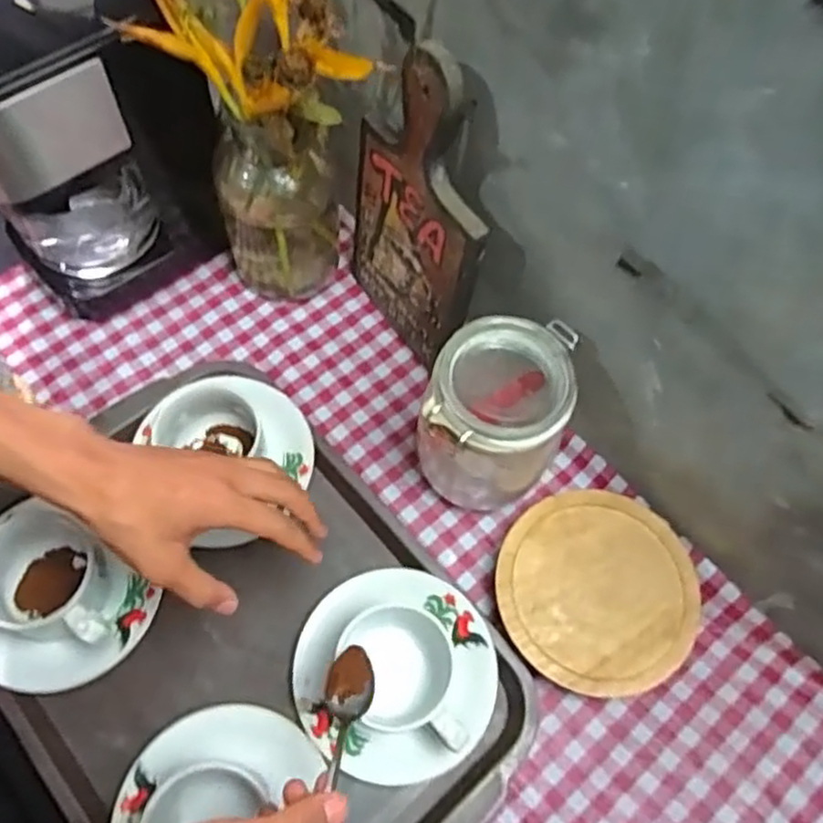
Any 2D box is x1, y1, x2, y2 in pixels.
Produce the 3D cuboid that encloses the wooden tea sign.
[{"bbox_3d":[0.000,-0.149,0.564,0.032,0.294,0.139,-27,69,-15],"label":"wooden tea sign"}]

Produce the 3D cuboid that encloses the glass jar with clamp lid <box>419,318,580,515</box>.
[{"bbox_3d":[0.058,0.008,0.556,0.098,0.152,0.094,1,65,-3],"label":"glass jar with clamp lid"}]

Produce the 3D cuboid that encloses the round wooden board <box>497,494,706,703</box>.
[{"bbox_3d":[0.146,0.140,0.559,0.154,0.017,0.149,1,65,-3],"label":"round wooden board"}]

